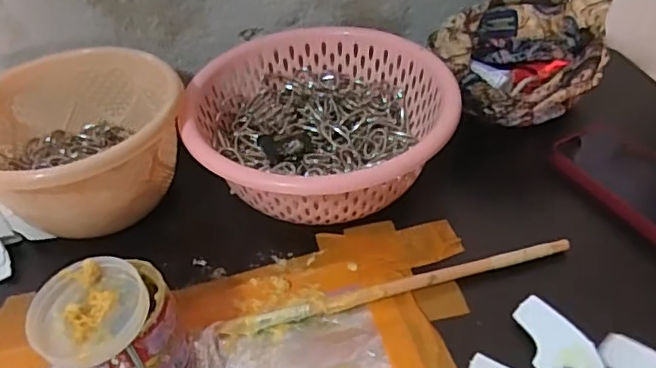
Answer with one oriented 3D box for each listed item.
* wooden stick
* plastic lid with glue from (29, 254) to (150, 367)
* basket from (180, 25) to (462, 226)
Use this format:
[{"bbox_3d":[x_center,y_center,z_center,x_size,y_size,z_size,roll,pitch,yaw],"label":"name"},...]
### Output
[{"bbox_3d":[0.053,0.075,0.414,0.259,0.012,0.013,-12,44,-8],"label":"wooden stick"},{"bbox_3d":[-0.138,0.072,0.333,0.068,0.014,0.062,-2,42,2],"label":"plastic lid with glue"},{"bbox_3d":[0.002,-0.053,0.506,0.191,0.078,0.203,-2,44,2],"label":"basket"}]

